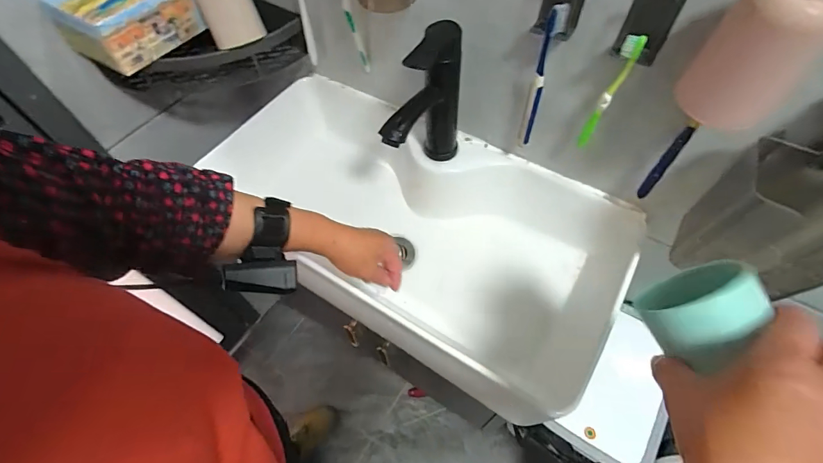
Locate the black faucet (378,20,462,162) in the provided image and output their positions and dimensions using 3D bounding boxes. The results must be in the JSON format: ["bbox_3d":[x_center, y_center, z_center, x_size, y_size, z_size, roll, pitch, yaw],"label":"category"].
[{"bbox_3d":[0.019,-0.140,0.491,0.053,0.180,0.151,23,61,16],"label":"black faucet"}]

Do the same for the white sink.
[{"bbox_3d":[-0.008,-0.009,0.610,0.601,0.147,0.293,28,62,18],"label":"white sink"}]

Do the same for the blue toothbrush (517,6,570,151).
[{"bbox_3d":[0.148,-0.167,0.456,0.020,0.178,0.019,15,59,11],"label":"blue toothbrush"}]

